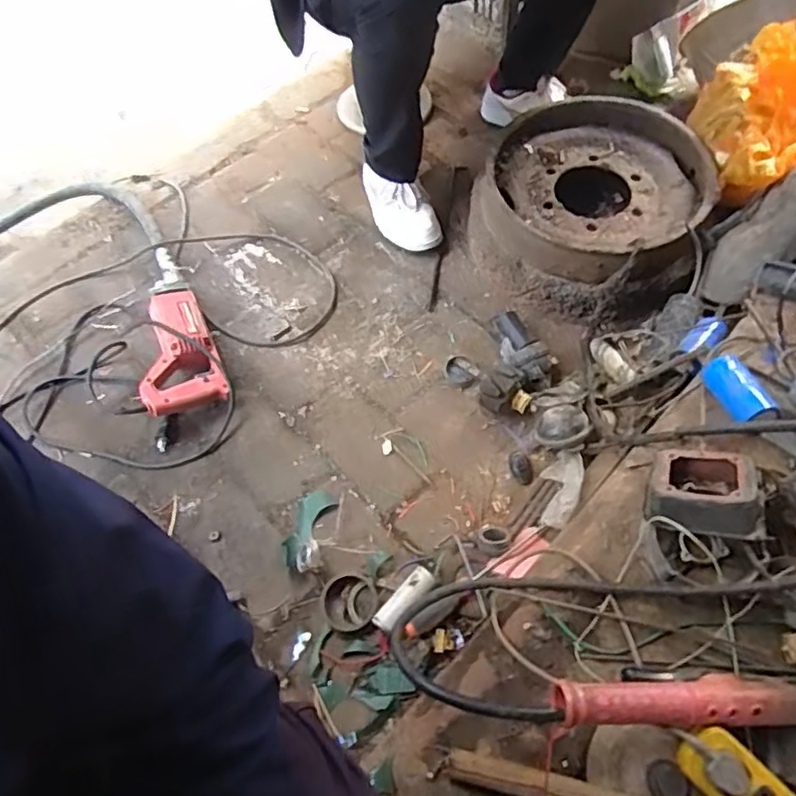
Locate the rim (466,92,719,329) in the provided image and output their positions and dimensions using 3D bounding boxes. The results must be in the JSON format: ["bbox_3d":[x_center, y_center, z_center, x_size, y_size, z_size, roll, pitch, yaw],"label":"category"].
[{"bbox_3d":[0.358,-0.365,1.142,0.411,0.164,0.457,22,63,14],"label":"rim"}]

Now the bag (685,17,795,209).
[{"bbox_3d":[0.663,-0.487,1.030,0.244,0.190,0.277,-6,60,-2],"label":"bag"}]

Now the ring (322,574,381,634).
[{"bbox_3d":[-0.068,0.288,0.855,0.079,0.015,0.080,-1,60,2],"label":"ring"}]

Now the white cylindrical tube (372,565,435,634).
[{"bbox_3d":[0.010,0.282,0.846,0.032,0.031,0.100,40,68,22],"label":"white cylindrical tube"}]

